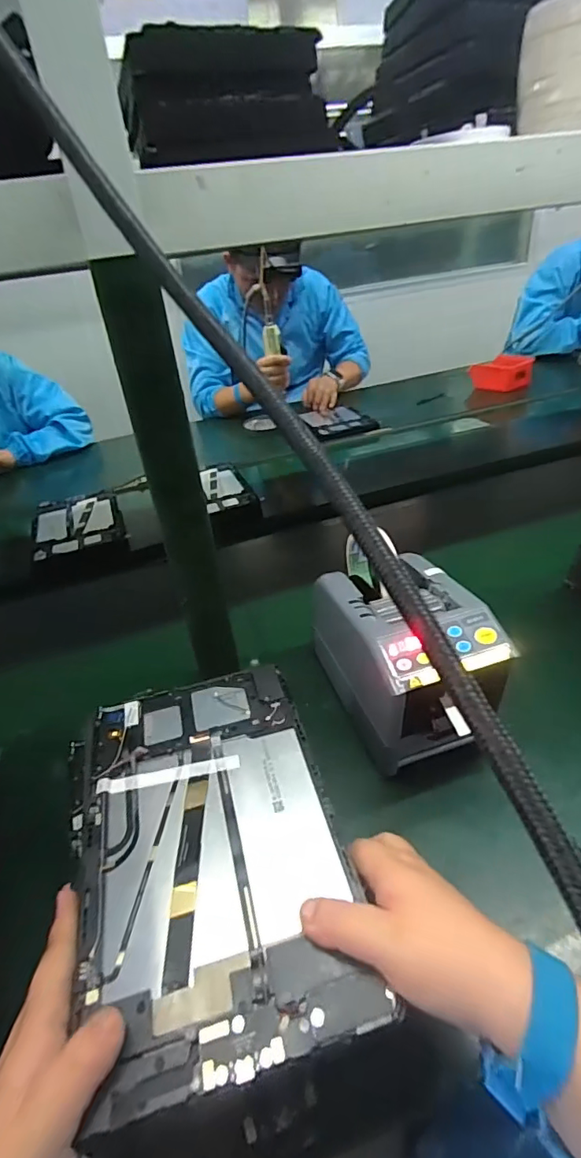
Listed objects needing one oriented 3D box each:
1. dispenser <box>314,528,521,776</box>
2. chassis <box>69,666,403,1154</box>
[{"bbox_3d":[0.099,0.064,0.468,0.117,0.141,0.216,-15,35,-10],"label":"dispenser"},{"bbox_3d":[-0.049,0.151,0.313,0.153,0.008,0.234,-15,35,-11],"label":"chassis"}]

